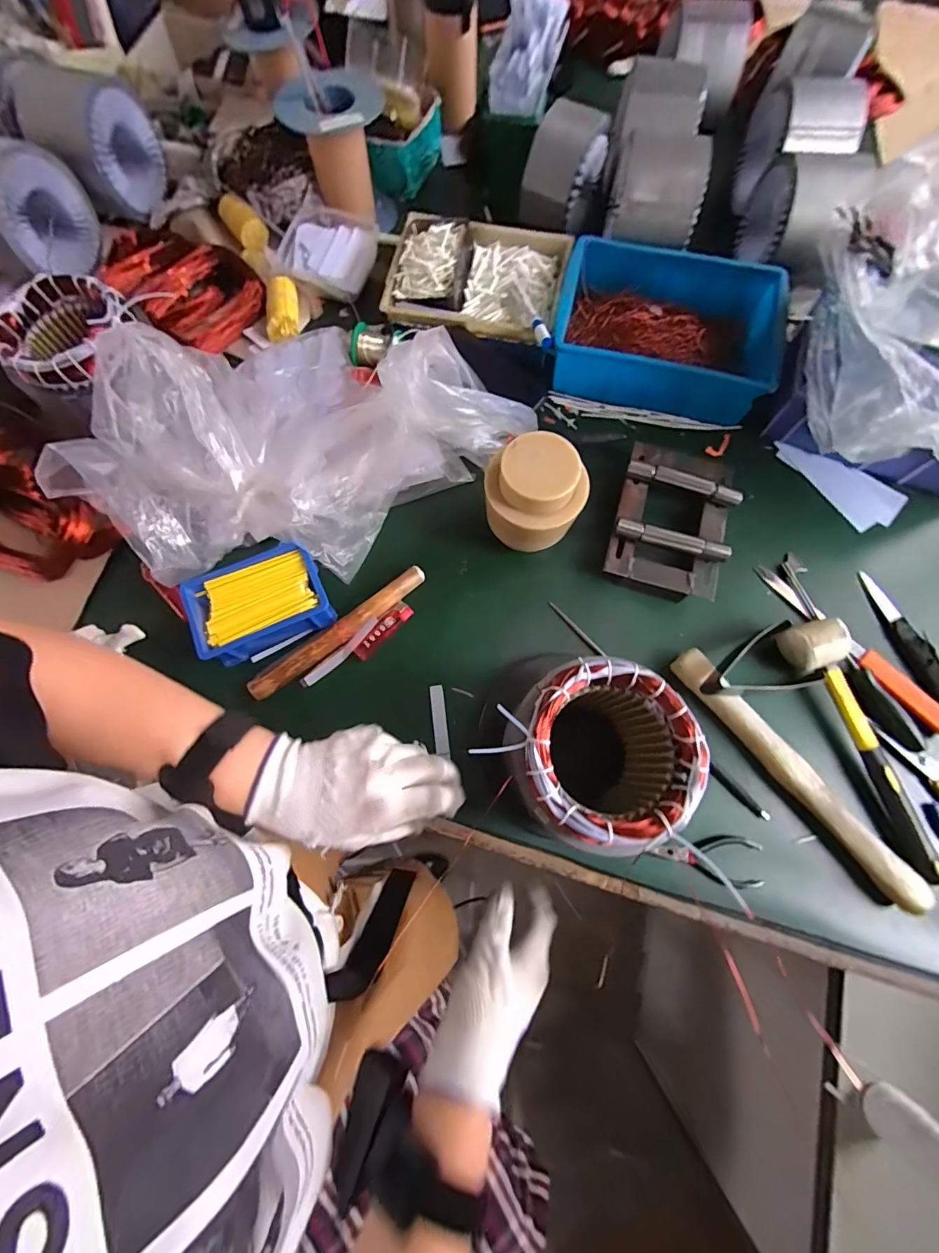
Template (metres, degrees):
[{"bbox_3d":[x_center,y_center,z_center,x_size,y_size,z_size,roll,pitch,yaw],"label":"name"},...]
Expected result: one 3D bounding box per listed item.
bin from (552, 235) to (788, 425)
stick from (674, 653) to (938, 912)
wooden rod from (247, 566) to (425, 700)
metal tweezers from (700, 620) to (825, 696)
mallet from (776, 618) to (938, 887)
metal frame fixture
[{"bbox_3d":[0.274,-0.416,0.651,0.305,0.077,0.211,15,74,3],"label":"bin"},{"bbox_3d":[0.347,0.155,0.495,0.040,0.027,0.319,-38,78,-11],"label":"stick"},{"bbox_3d":[-0.150,0.005,0.538,0.232,0.022,0.027,-36,78,-11],"label":"wooden rod"},{"bbox_3d":[0.323,0.048,0.518,0.145,0.043,0.077,-16,74,-20],"label":"metal tweezers"},{"bbox_3d":[0.439,0.125,0.499,0.057,0.040,0.282,-21,75,-7],"label":"mallet"},{"bbox_3d":[0.257,-0.140,0.579,0.135,0.051,0.198,16,74,3],"label":"metal frame fixture"}]

